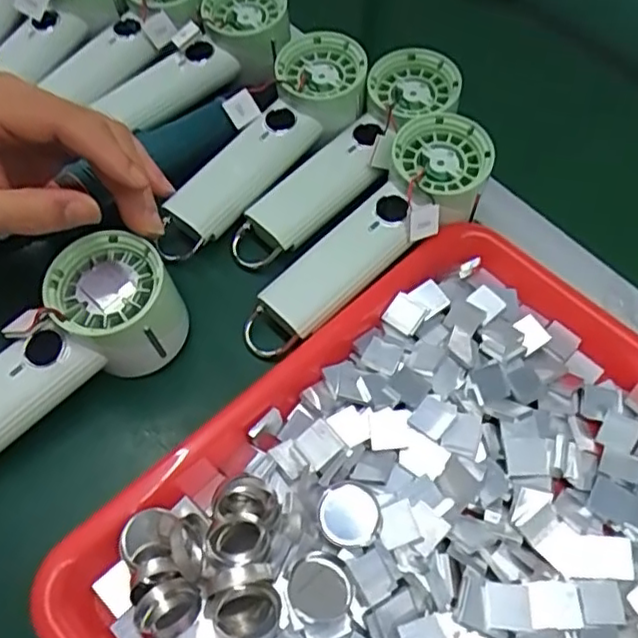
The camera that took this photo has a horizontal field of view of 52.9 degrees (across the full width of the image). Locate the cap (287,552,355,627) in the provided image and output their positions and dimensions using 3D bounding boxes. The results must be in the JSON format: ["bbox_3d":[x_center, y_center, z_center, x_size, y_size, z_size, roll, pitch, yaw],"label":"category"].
[{"bbox_3d":[0.000,0.127,0.299,0.029,0.012,0.030,2,57,-4],"label":"cap"}]

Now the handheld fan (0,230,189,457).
[{"bbox_3d":[-0.158,0.038,0.346,0.193,0.058,0.060,-43,70,-11],"label":"handheld fan"}]

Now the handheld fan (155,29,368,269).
[{"bbox_3d":[-0.034,-0.121,0.435,0.066,0.034,0.181,35,78,16],"label":"handheld fan"}]

